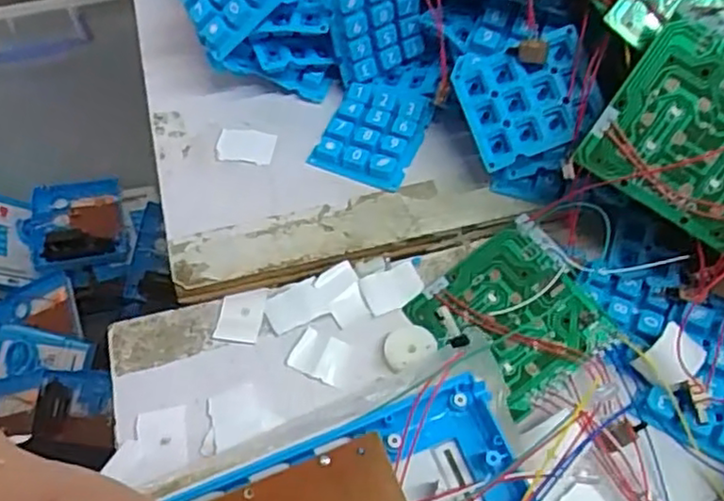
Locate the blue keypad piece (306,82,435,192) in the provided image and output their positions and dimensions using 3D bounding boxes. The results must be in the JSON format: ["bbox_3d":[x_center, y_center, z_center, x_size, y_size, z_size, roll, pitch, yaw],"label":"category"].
[{"bbox_3d":[0.006,-0.061,0.349,0.046,0.009,0.055,20,62,13],"label":"blue keypad piece"}]

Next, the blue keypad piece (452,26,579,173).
[{"bbox_3d":[0.075,-0.073,0.314,0.057,0.009,0.055,-21,83,14],"label":"blue keypad piece"}]

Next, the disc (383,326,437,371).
[{"bbox_3d":[0.021,0.043,0.303,0.024,0.007,0.020,-16,61,-8],"label":"disc"}]

